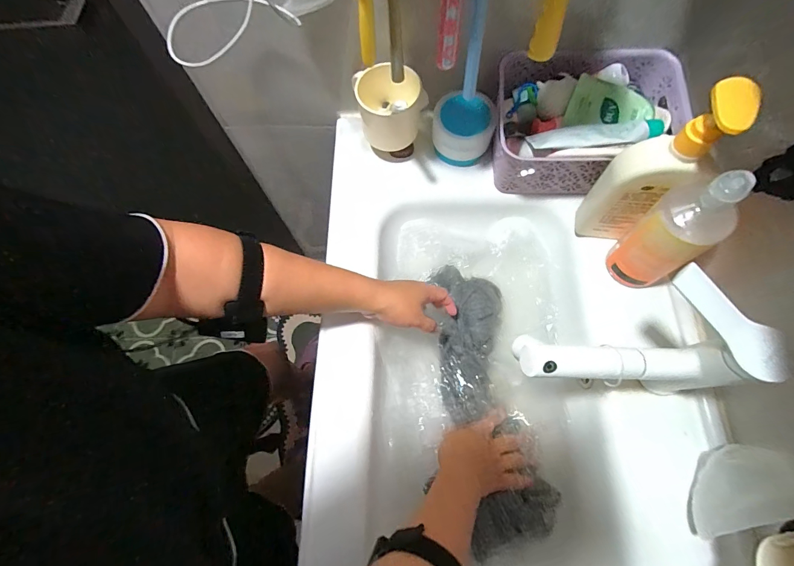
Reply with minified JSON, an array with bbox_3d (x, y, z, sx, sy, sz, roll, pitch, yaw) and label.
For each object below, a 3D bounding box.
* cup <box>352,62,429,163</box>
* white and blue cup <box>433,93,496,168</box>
[{"bbox_3d":[-0.010,-0.235,0.512,0.100,0.118,0.080,-1,70,1],"label":"cup"},{"bbox_3d":[0.094,-0.223,0.530,0.083,0.078,0.079,-1,70,1],"label":"white and blue cup"}]

